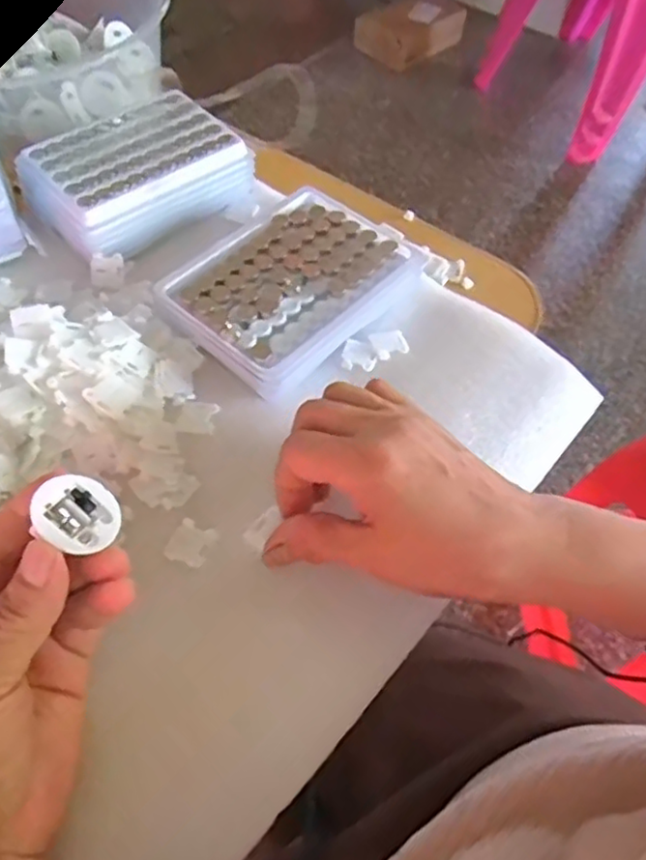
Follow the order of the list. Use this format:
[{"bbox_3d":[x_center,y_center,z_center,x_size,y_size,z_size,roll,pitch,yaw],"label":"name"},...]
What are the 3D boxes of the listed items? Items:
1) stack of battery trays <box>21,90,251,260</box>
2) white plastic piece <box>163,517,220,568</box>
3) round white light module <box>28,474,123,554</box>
[{"bbox_3d":[-0.125,-0.172,0.439,0.094,0.033,0.129,38,64,20],"label":"stack of battery trays"},{"bbox_3d":[-0.063,0.054,0.317,0.021,0.004,0.021,21,59,11],"label":"white plastic piece"},{"bbox_3d":[-0.094,0.032,0.252,0.033,0.004,0.031,23,42,-22],"label":"round white light module"}]

